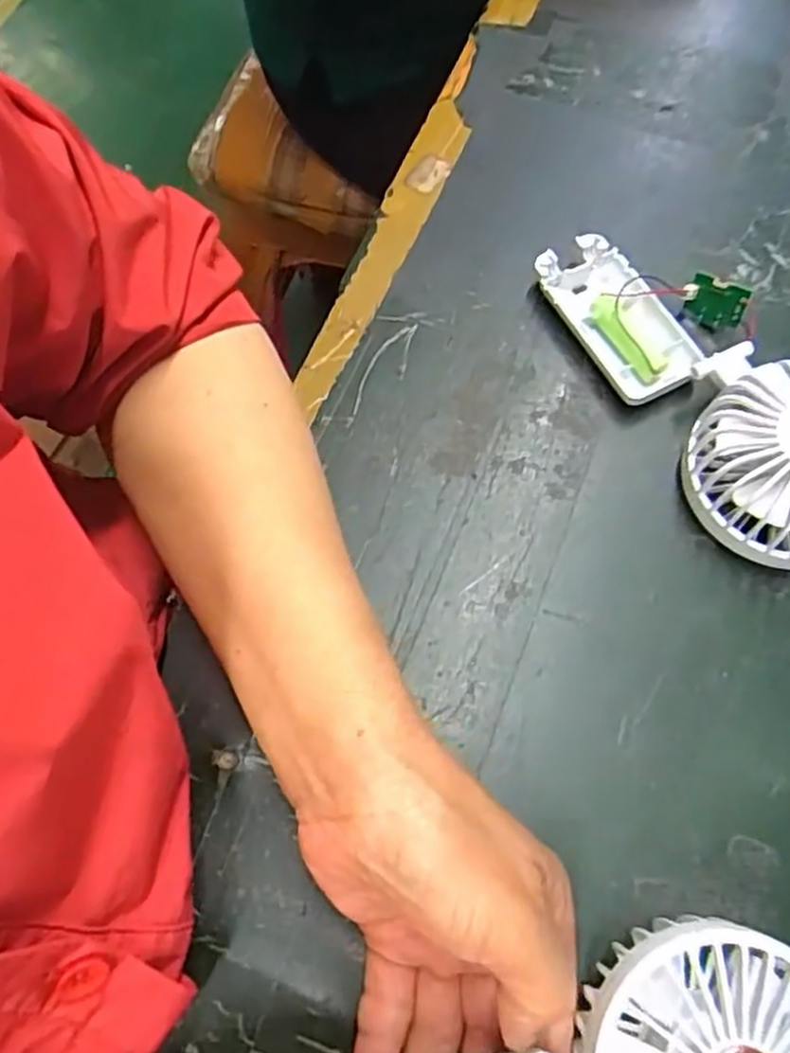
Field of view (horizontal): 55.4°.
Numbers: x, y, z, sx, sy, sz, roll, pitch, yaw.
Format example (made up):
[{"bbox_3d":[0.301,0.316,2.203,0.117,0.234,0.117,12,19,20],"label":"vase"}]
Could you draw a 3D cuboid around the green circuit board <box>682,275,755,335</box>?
[{"bbox_3d":[0.156,-0.109,0.369,0.029,0.024,0.004,27,38,23],"label":"green circuit board"}]

